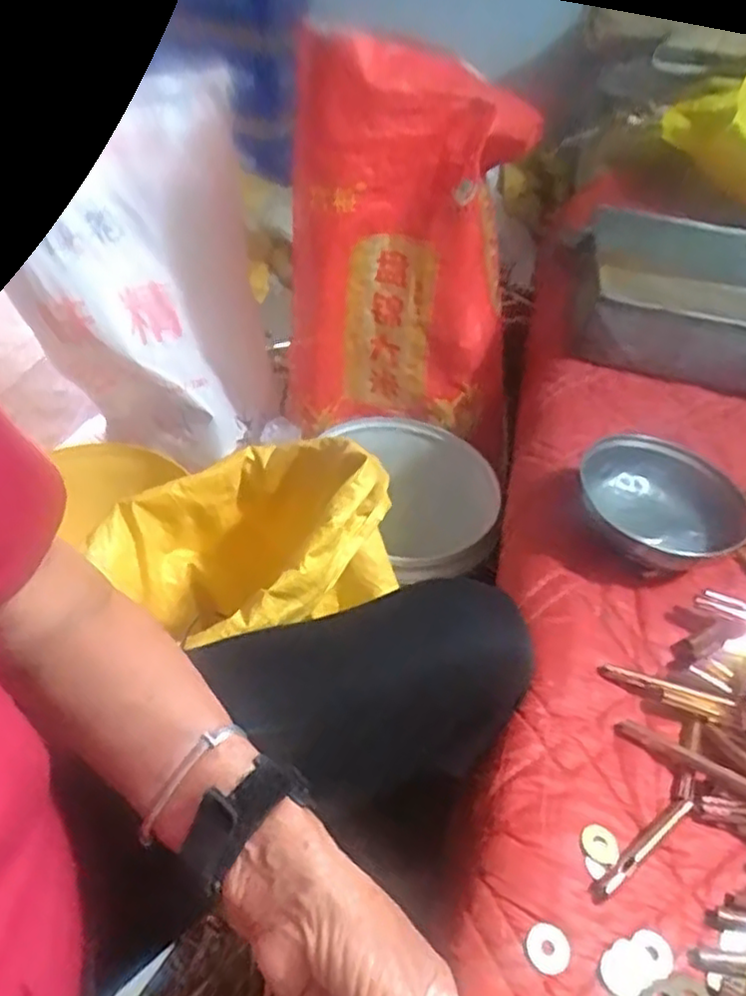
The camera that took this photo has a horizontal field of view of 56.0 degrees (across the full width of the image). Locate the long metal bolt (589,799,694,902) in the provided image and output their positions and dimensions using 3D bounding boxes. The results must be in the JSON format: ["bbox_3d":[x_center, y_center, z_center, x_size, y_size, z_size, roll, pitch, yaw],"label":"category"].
[{"bbox_3d":[0.163,0.208,0.420,0.096,0.009,0.010,-24,52,-30],"label":"long metal bolt"}]

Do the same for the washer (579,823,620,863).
[{"bbox_3d":[0.136,0.207,0.420,0.023,0.004,0.023,5,43,-4],"label":"washer"}]

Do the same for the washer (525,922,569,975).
[{"bbox_3d":[0.095,0.245,0.382,0.023,0.004,0.023,-1,56,1],"label":"washer"}]

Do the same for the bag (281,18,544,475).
[{"bbox_3d":[0.053,-0.325,0.951,0.320,0.451,0.213,5,43,-4],"label":"bag"}]

